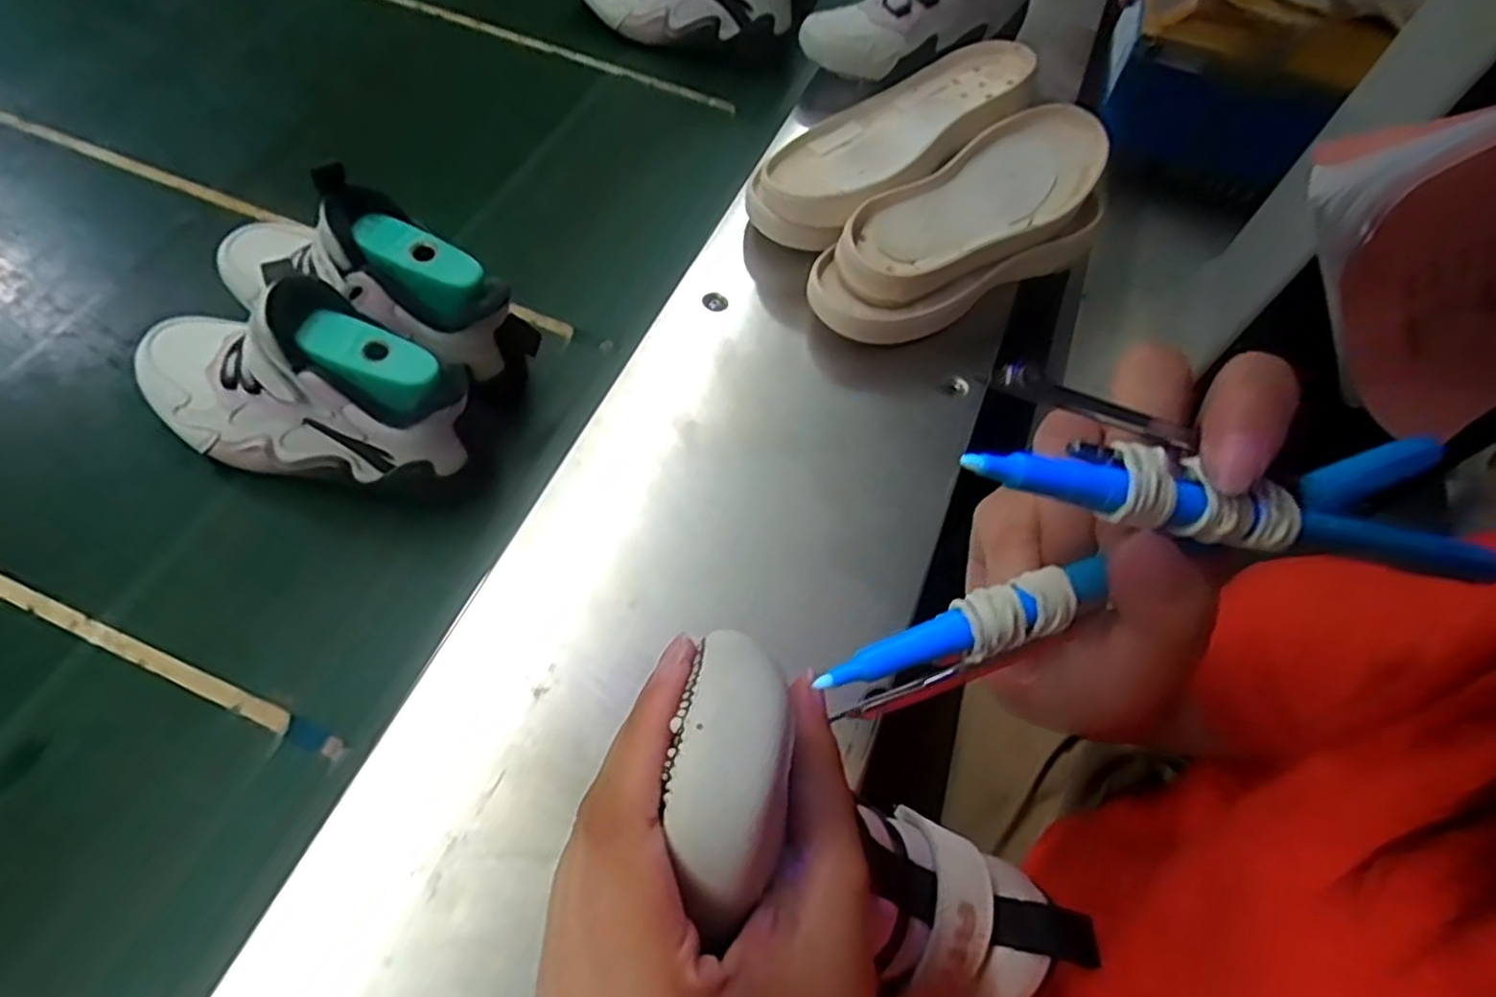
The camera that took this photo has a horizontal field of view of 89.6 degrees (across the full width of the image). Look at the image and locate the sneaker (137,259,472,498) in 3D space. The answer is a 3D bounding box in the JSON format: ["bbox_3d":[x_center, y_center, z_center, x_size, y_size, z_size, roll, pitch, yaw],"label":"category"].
[{"bbox_3d":[-0.269,-0.066,0.440,0.219,0.125,0.078,18,61,7],"label":"sneaker"}]

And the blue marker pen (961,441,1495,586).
[{"bbox_3d":[0.112,0.002,0.168,0.144,0.010,0.017,10,59,-16],"label":"blue marker pen"}]

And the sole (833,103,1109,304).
[{"bbox_3d":[0.161,-0.212,0.543,0.230,0.048,0.087,-31,64,-21],"label":"sole"}]

